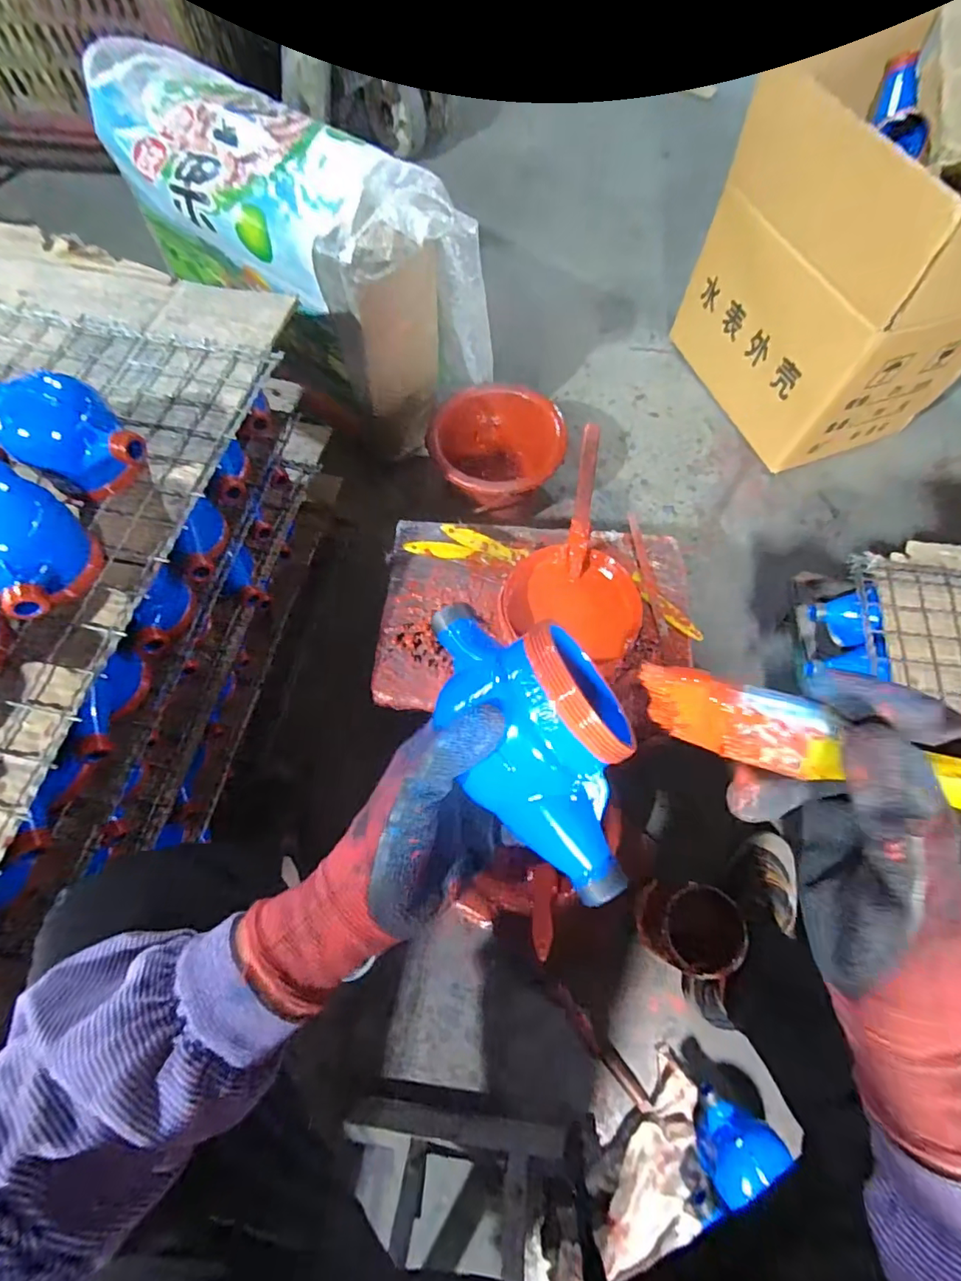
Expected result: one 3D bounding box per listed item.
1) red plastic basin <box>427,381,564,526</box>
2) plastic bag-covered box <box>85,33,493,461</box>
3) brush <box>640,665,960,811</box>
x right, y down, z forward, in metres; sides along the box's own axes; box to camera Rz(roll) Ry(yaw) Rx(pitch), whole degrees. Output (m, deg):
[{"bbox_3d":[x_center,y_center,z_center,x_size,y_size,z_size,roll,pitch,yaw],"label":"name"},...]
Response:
[{"bbox_3d":[0.016,-0.293,0.889,0.190,0.177,0.201,0,67,-1],"label":"red plastic basin"},{"bbox_3d":[-0.295,-0.593,0.854,0.619,0.399,0.229,36,71,13],"label":"plastic bag-covered box"},{"bbox_3d":[0.141,0.042,0.176,0.172,0.030,0.018,14,65,33],"label":"brush"}]

